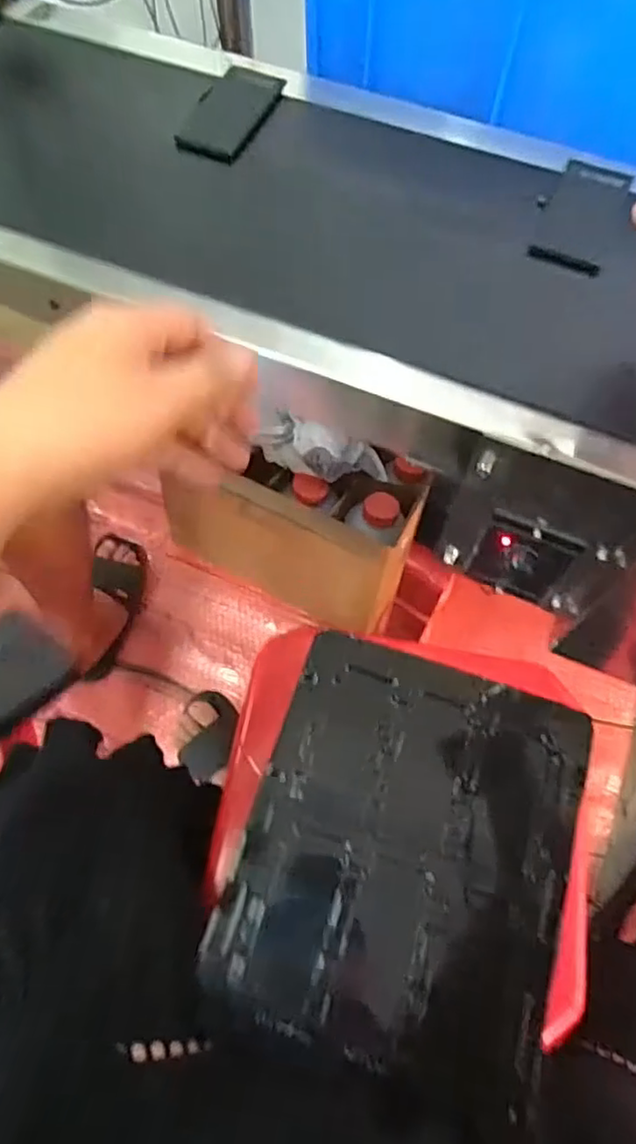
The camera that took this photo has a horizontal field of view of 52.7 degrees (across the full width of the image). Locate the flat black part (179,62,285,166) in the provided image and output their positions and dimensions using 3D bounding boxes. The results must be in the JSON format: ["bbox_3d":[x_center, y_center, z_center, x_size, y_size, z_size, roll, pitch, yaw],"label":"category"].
[{"bbox_3d":[-0.059,-0.323,0.448,0.051,0.010,0.094,21,68,9],"label":"flat black part"}]

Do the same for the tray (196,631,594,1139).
[{"bbox_3d":[0.063,0.187,0.443,0.217,0.019,0.255,18,67,8],"label":"tray"}]

